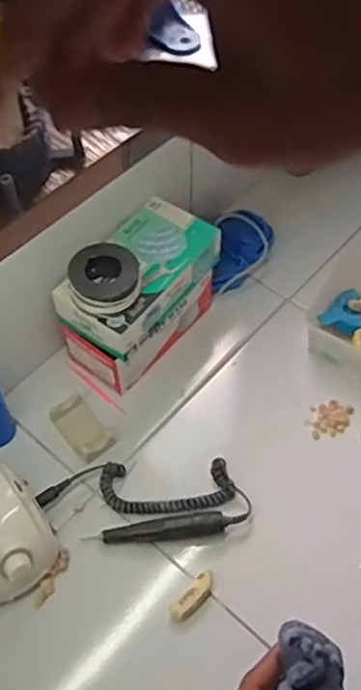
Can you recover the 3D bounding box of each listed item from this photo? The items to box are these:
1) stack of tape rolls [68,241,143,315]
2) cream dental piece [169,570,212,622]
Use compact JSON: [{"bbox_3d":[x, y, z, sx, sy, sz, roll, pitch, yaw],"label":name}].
[{"bbox_3d":[-0.093,-0.084,0.815,0.084,0.036,0.092,0,55,1],"label":"stack of tape rolls"},{"bbox_3d":[0.016,0.287,0.751,0.023,0.014,0.064,38,64,24],"label":"cream dental piece"}]

